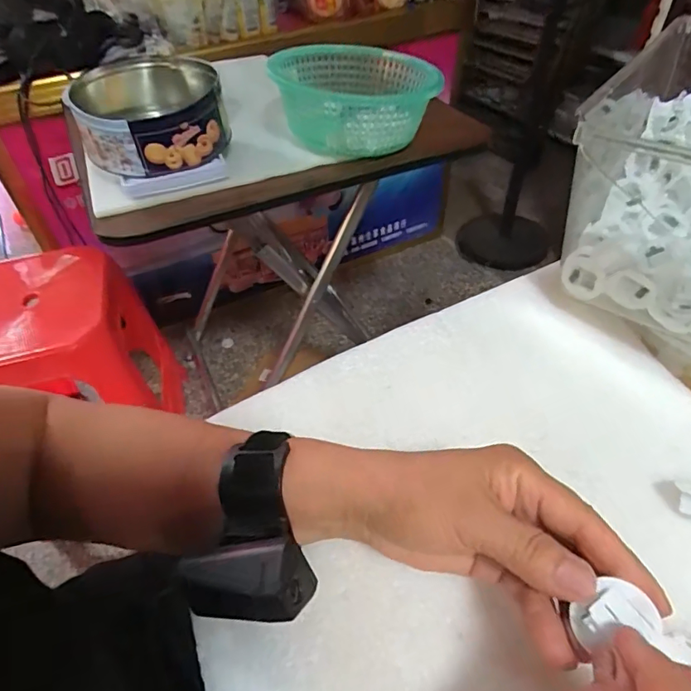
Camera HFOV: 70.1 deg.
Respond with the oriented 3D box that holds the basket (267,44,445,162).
[{"bbox_3d":[0.009,-0.358,0.719,0.215,0.095,0.218,-5,46,-1],"label":"basket"}]

